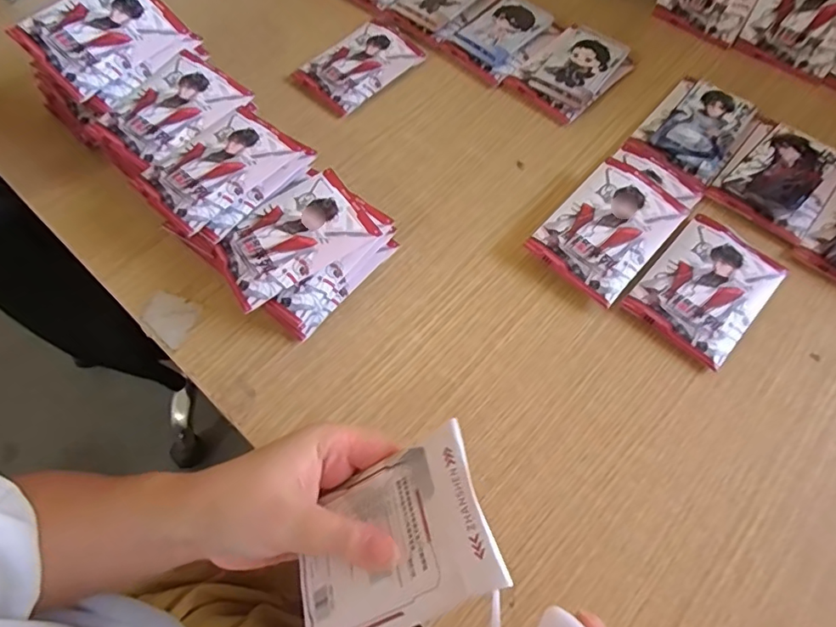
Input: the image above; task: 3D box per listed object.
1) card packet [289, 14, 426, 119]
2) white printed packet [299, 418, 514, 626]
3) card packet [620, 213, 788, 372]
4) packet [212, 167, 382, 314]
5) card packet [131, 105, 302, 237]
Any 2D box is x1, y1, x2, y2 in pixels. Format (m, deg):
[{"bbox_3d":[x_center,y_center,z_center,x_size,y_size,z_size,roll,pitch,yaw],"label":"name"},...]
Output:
[{"bbox_3d":[-0.053,-0.229,0.478,0.071,0.009,0.110,43,74,15],"label":"card packet"},{"bbox_3d":[-0.016,0.102,0.233,0.101,0.005,0.069,-33,50,17],"label":"white printed packet"},{"bbox_3d":[0.201,-0.018,0.366,0.071,0.011,0.099,39,71,19],"label":"card packet"},{"bbox_3d":[-0.085,-0.052,0.354,0.100,0.008,0.064,-32,67,-13],"label":"packet"},{"bbox_3d":[-0.141,-0.106,0.371,0.070,0.011,0.102,41,72,19],"label":"card packet"}]

